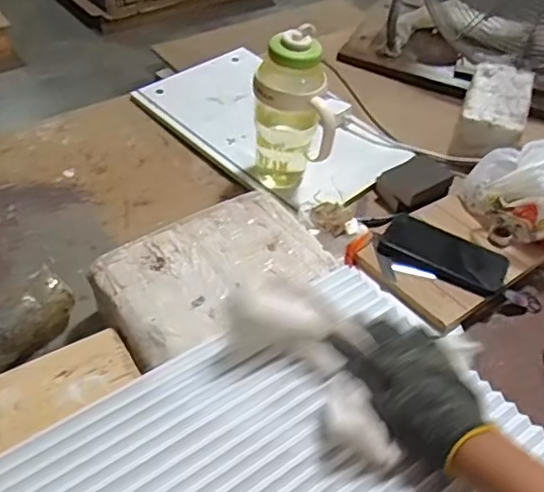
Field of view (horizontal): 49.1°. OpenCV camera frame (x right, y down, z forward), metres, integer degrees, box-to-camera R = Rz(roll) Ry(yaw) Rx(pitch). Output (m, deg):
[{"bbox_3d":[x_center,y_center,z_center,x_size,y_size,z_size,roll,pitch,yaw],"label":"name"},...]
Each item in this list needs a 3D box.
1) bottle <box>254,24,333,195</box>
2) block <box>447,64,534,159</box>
[{"bbox_3d":[0.030,-0.190,0.872,0.109,0.231,0.092,3,44,0],"label":"bottle"},{"bbox_3d":[0.400,-0.240,1.079,0.111,0.080,0.234,18,45,15],"label":"block"}]

